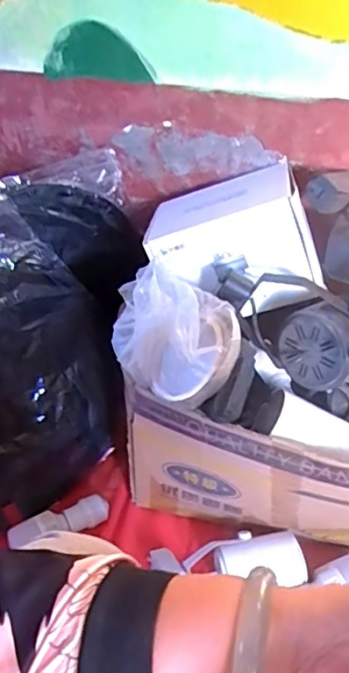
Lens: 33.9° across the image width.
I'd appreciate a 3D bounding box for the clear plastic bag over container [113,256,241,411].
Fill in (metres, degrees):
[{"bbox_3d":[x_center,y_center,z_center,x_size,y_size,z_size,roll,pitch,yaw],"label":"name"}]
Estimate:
[{"bbox_3d":[-0.003,-0.004,0.651,0.152,0.133,0.102,12,48,14],"label":"clear plastic bag over container"}]

